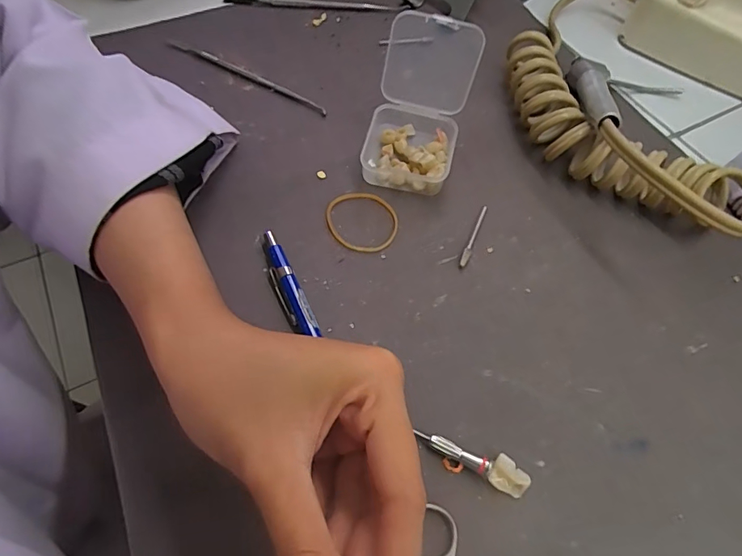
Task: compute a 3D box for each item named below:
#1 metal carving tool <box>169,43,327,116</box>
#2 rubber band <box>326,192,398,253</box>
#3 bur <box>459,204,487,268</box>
[{"bbox_3d":[-0.093,-0.152,0.339,0.143,0.007,0.007,27,65,14],"label":"metal carving tool"},{"bbox_3d":[-0.005,-0.035,0.277,0.042,0.004,0.044,1,60,-2],"label":"rubber band"},{"bbox_3d":[0.063,-0.026,0.275,0.005,0.004,0.048,22,63,12],"label":"bur"}]

